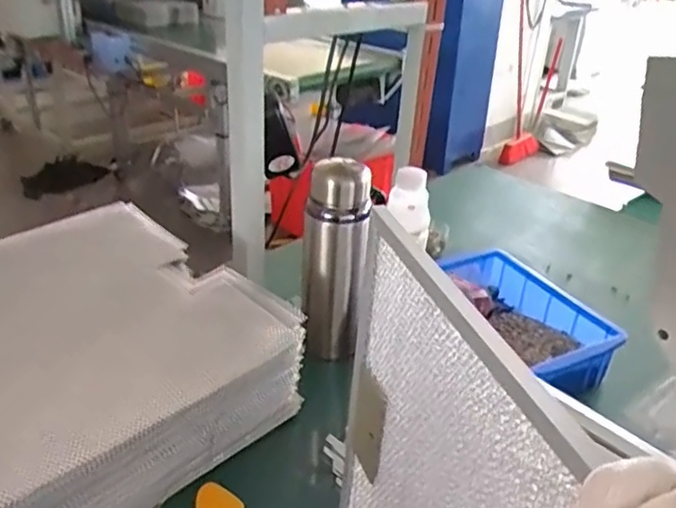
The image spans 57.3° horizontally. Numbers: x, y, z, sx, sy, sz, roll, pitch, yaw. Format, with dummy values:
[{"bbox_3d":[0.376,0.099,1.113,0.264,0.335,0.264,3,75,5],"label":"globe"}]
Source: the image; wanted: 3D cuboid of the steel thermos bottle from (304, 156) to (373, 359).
[{"bbox_3d":[-0.005,0.011,0.775,0.072,0.253,0.064,0,28,-5],"label":"steel thermos bottle"}]

